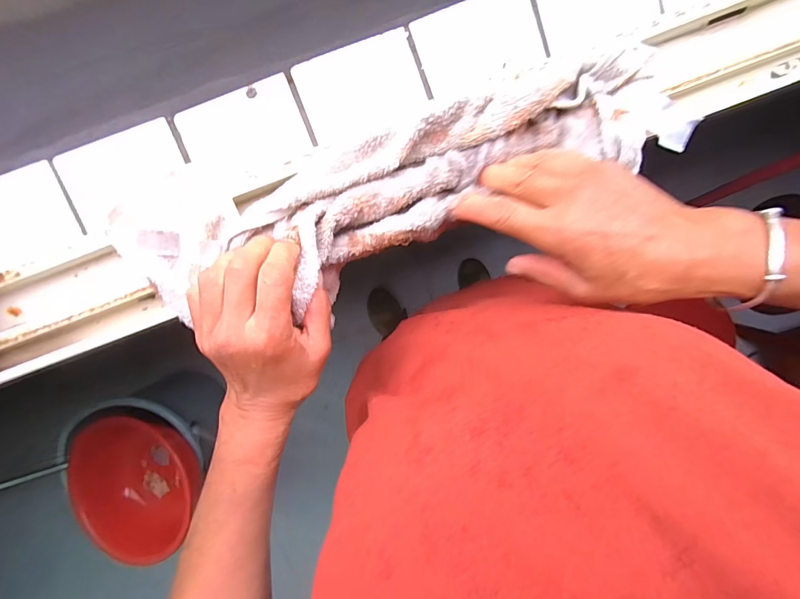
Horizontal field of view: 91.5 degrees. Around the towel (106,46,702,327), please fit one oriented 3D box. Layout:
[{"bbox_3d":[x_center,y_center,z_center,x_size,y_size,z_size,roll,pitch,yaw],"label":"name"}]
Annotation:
[{"bbox_3d":[0.009,-0.089,0.297,0.405,0.057,0.109,-19,100,-1],"label":"towel"}]

